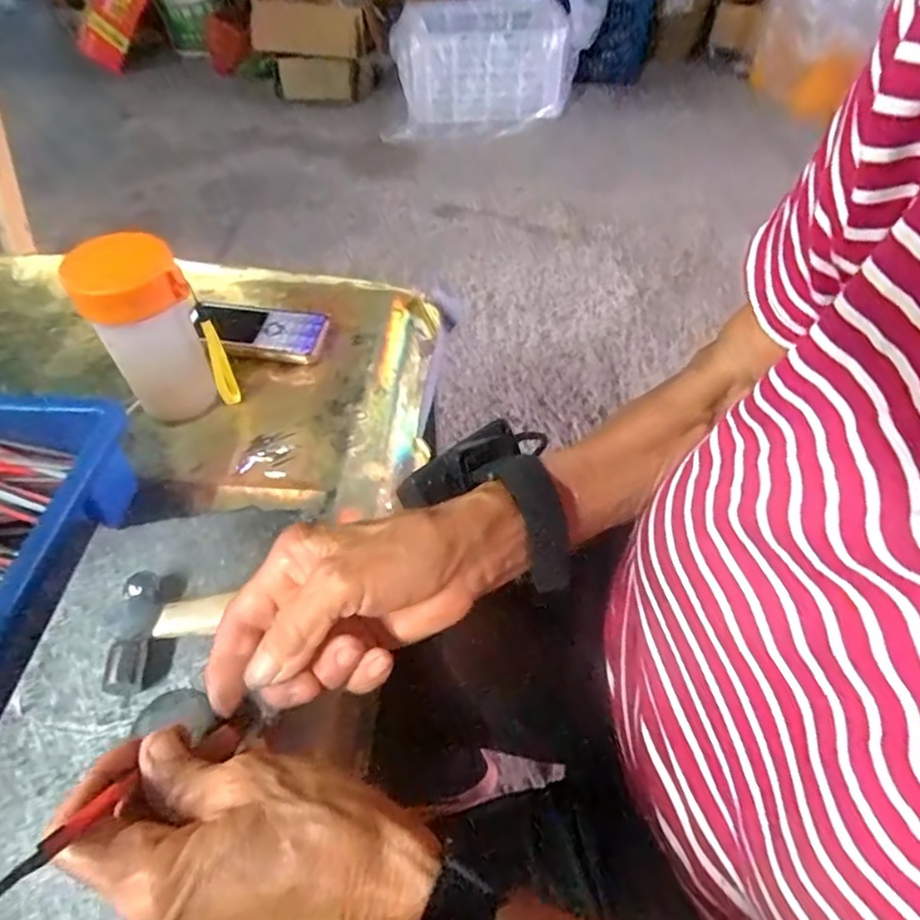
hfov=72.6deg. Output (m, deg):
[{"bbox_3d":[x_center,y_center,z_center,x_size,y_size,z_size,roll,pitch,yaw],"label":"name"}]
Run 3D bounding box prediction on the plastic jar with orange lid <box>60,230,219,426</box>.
[{"bbox_3d":[-0.224,-0.091,0.457,0.073,0.143,0.056,-32,58,-25],"label":"plastic jar with orange lid"}]

